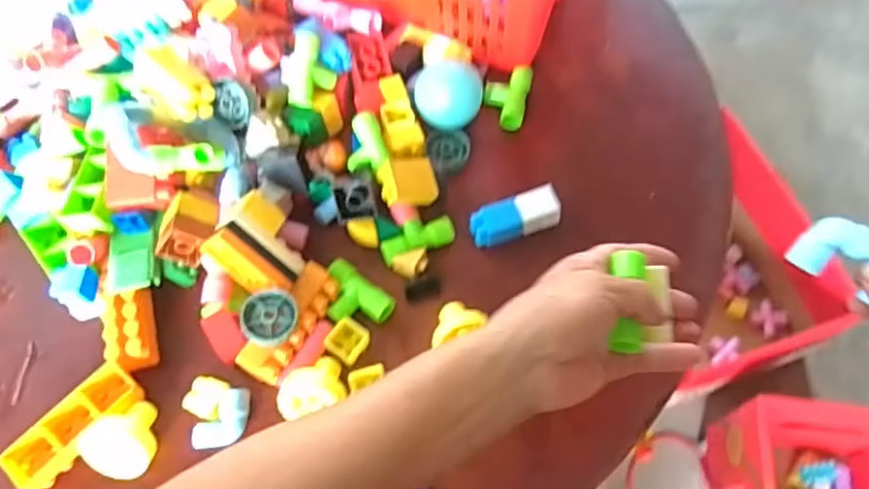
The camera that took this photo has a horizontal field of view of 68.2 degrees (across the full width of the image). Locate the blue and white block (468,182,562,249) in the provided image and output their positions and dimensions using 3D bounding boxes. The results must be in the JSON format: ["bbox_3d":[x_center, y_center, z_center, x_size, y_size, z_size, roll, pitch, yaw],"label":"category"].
[{"bbox_3d":[0.063,-0.022,0.504,0.069,0.024,0.027,-15,63,-6],"label":"blue and white block"}]

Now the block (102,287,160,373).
[{"bbox_3d":[-0.222,0.062,0.469,0.031,0.023,0.061,-15,63,-6],"label":"block"}]

